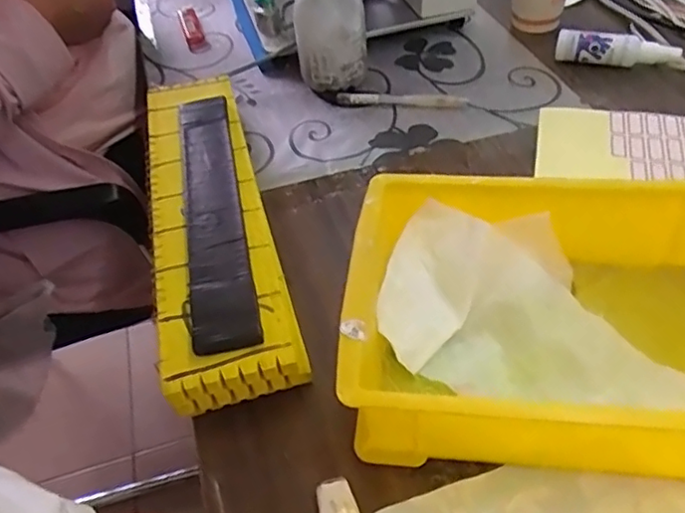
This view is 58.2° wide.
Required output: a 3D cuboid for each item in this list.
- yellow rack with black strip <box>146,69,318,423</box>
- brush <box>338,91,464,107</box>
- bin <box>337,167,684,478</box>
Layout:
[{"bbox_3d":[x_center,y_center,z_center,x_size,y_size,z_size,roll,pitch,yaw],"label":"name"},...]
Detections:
[{"bbox_3d":[-0.107,-0.037,0.490,0.088,0.053,0.350,-15,47,-7],"label":"yellow rack with black strip"},{"bbox_3d":[0.057,-0.155,0.605,0.128,0.012,0.017,6,48,13],"label":"brush"},{"bbox_3d":[0.128,0.036,0.368,0.238,0.077,0.170,2,47,9],"label":"bin"}]

